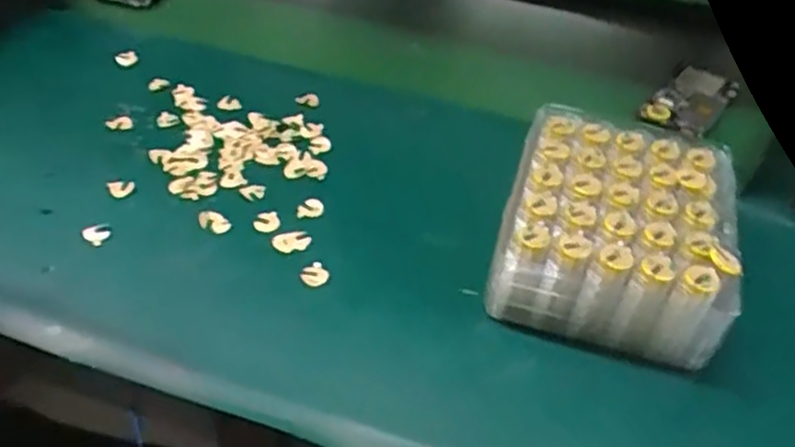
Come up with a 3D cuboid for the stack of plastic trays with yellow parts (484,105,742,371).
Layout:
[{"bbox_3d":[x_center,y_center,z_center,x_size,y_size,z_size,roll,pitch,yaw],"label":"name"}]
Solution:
[{"bbox_3d":[0.152,0.002,0.503,0.149,0.069,0.177,15,43,11],"label":"stack of plastic trays with yellow parts"}]

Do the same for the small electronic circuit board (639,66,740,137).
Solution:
[{"bbox_3d":[0.286,-0.119,0.698,0.056,0.016,0.111,32,48,26],"label":"small electronic circuit board"}]

